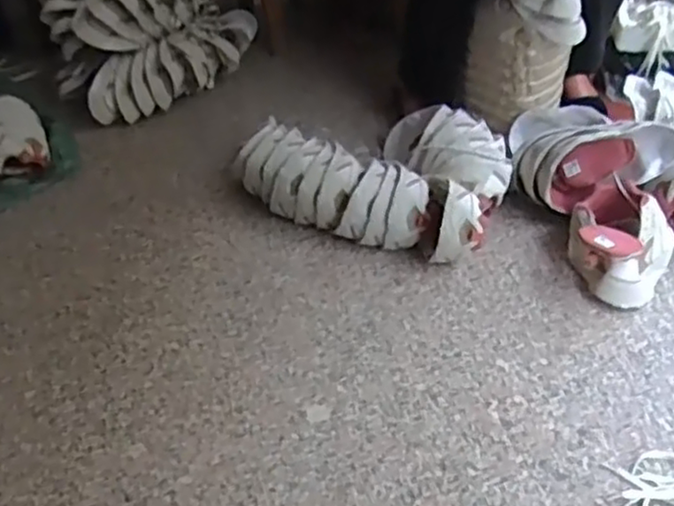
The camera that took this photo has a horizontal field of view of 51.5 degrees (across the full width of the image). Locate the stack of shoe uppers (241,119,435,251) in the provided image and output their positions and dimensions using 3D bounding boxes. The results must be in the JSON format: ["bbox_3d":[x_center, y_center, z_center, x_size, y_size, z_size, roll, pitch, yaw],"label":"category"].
[{"bbox_3d":[-0.010,-0.114,1.279,0.384,0.125,0.139,22,47,28],"label":"stack of shoe uppers"}]

